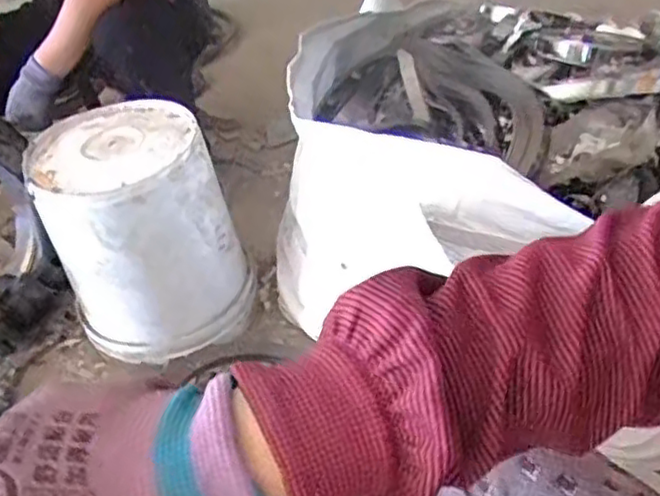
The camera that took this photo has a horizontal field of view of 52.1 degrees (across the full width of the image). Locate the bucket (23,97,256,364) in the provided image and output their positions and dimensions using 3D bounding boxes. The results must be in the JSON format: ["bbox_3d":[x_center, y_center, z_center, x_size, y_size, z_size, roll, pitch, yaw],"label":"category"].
[{"bbox_3d":[-0.301,-0.024,1.110,0.269,0.323,0.272,-4,41,4],"label":"bucket"}]

